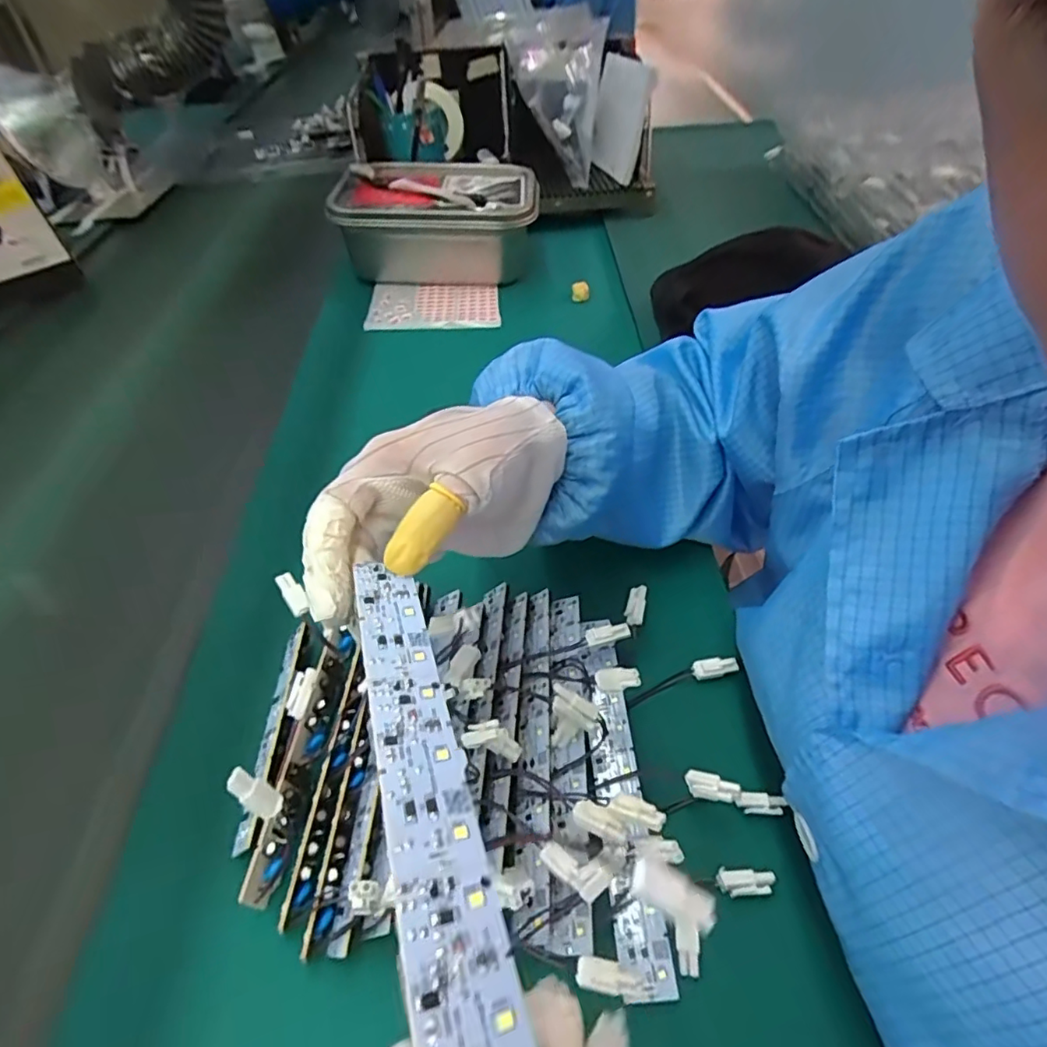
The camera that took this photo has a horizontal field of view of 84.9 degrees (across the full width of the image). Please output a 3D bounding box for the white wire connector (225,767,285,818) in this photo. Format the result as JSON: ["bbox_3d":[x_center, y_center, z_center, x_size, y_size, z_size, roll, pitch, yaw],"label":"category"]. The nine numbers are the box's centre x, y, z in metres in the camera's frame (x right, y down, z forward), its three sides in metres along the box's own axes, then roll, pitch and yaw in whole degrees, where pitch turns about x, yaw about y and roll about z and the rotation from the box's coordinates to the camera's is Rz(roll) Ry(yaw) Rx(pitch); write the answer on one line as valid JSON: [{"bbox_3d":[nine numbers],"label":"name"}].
[{"bbox_3d":[-0.117,0.117,0.248,0.026,0.004,0.012,46,56,-10],"label":"white wire connector"}]

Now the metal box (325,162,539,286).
[{"bbox_3d":[-0.100,-0.367,0.702,0.229,0.102,0.147,-5,48,-1],"label":"metal box"}]

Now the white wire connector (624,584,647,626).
[{"bbox_3d":[0.074,0.053,0.374,0.012,0.004,0.027,11,69,13],"label":"white wire connector"}]

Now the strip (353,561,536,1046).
[{"bbox_3d":[-0.029,0.070,0.162,0.025,0.004,0.180,2,31,-22],"label":"strip"}]

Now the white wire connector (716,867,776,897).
[{"bbox_3d":[0.110,0.176,0.281,0.028,0.005,0.011,1,48,4],"label":"white wire connector"}]

